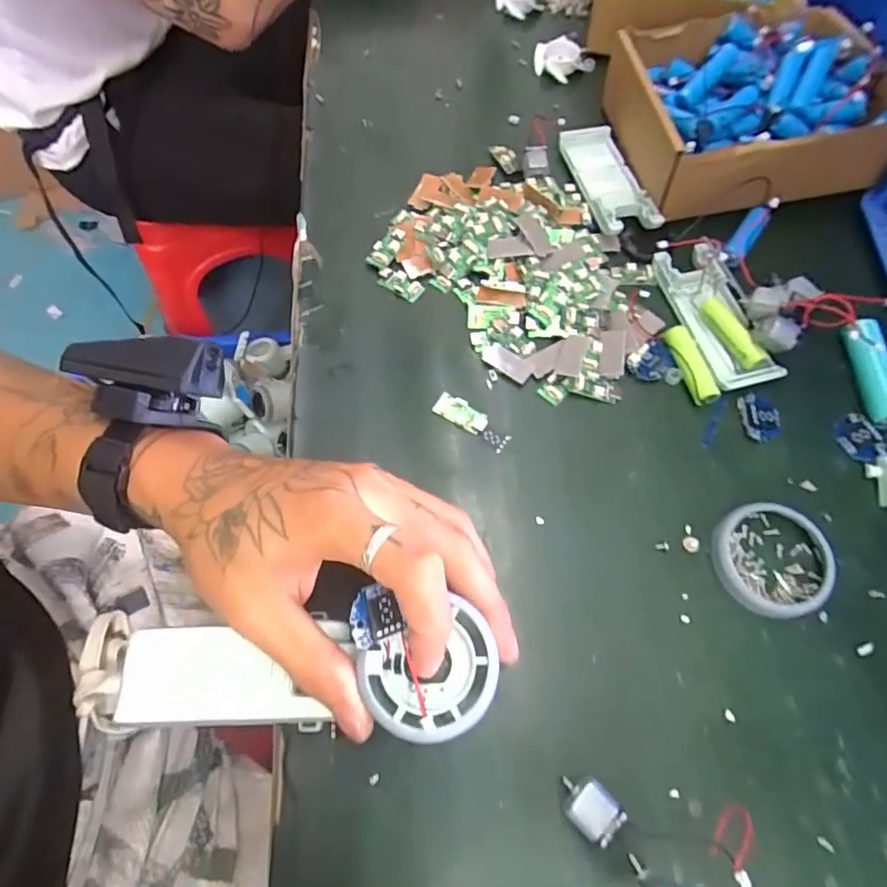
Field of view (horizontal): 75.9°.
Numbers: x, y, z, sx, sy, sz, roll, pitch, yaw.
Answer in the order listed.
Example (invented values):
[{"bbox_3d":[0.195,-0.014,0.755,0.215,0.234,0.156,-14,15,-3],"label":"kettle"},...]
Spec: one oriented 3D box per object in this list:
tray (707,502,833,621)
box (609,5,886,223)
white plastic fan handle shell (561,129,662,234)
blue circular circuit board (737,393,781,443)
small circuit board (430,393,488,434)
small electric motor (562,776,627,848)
[{"bbox_3d":[0.173,0.061,0.297,0.060,0.008,0.055,0,66,0],"label":"tray"},{"bbox_3d":[0.203,-0.233,0.392,0.158,0.063,0.142,-9,67,-4],"label":"box"},{"bbox_3d":[0.114,-0.187,0.402,0.040,0.014,0.100,-13,67,-6],"label":"white plastic fan handle shell"},{"bbox_3d":[0.185,-0.015,0.331,0.021,0.004,0.028,-7,67,-3],"label":"blue circular circuit board"},{"bbox_3d":[0.010,-0.018,0.334,0.031,0.004,0.015,29,69,12],"label":"small circuit board"},{"bbox_3d":[0.063,0.158,0.248,0.019,0.015,0.026,-39,72,-16],"label":"small electric motor"}]

